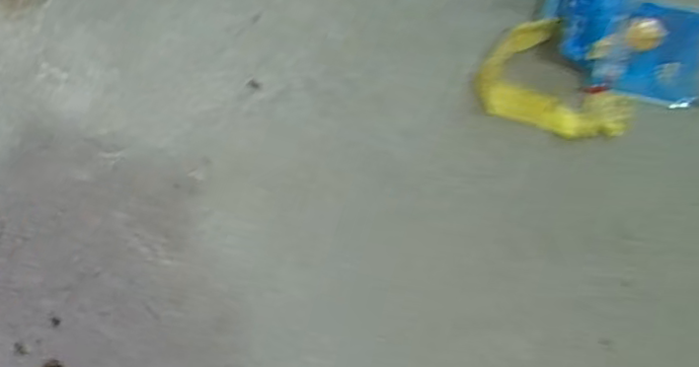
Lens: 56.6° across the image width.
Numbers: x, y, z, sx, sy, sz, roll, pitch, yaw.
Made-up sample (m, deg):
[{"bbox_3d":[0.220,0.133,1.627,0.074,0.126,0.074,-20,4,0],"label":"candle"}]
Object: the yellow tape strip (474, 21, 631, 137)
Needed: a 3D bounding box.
[{"bbox_3d":[0.133,-0.066,0.415,0.095,0.012,0.064,17,89,4],"label":"yellow tape strip"}]

